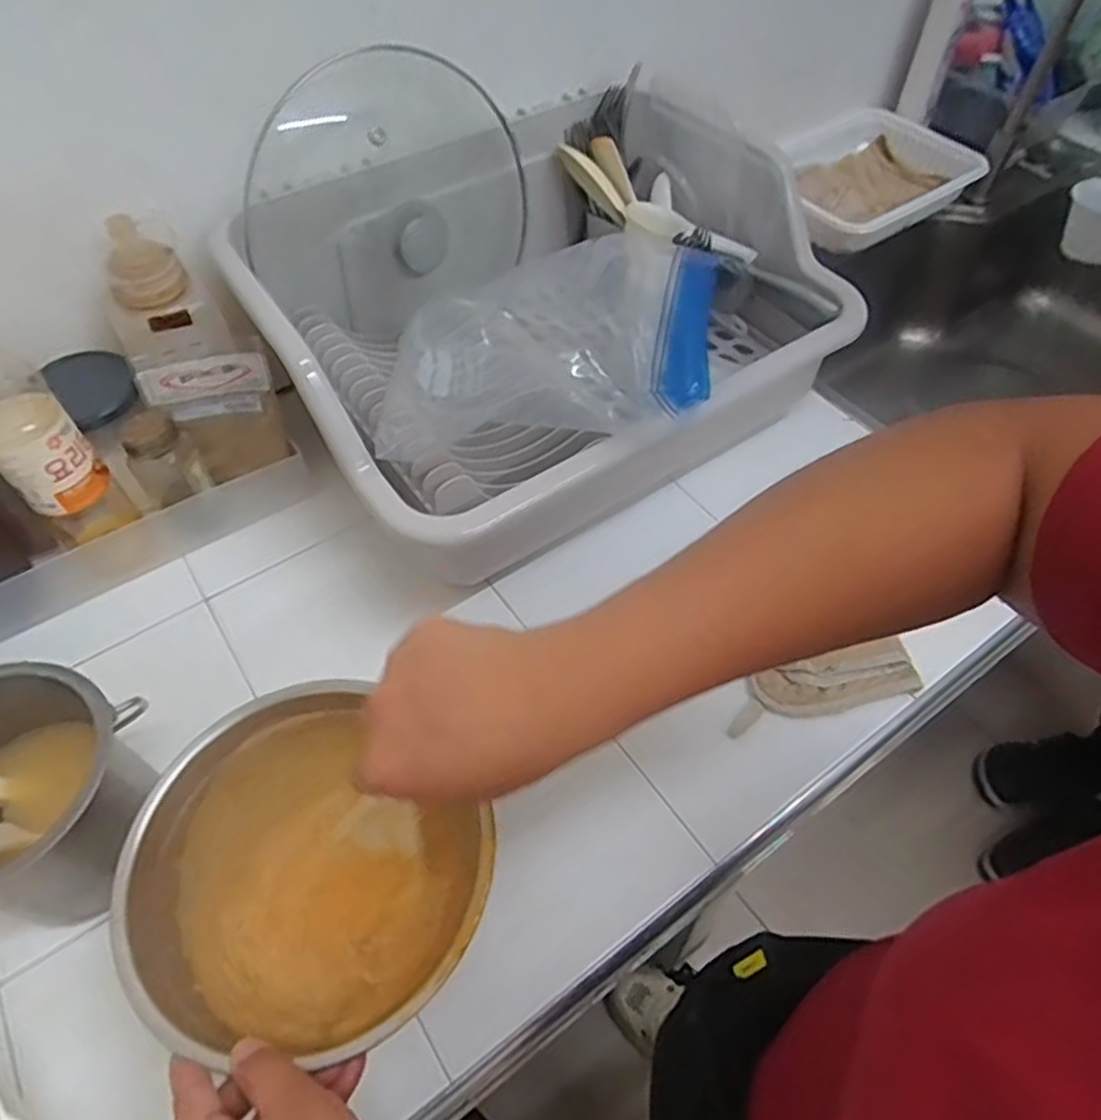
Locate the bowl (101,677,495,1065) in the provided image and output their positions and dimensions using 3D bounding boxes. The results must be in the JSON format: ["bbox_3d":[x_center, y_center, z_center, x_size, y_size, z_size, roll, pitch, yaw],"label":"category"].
[{"bbox_3d":[-0.139,0.174,0.421,0.182,0.085,0.178,0,54,0],"label":"bowl"}]

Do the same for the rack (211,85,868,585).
[{"bbox_3d":[-0.007,-0.211,0.639,0.448,0.182,0.379,-29,59,-20],"label":"rack"}]

